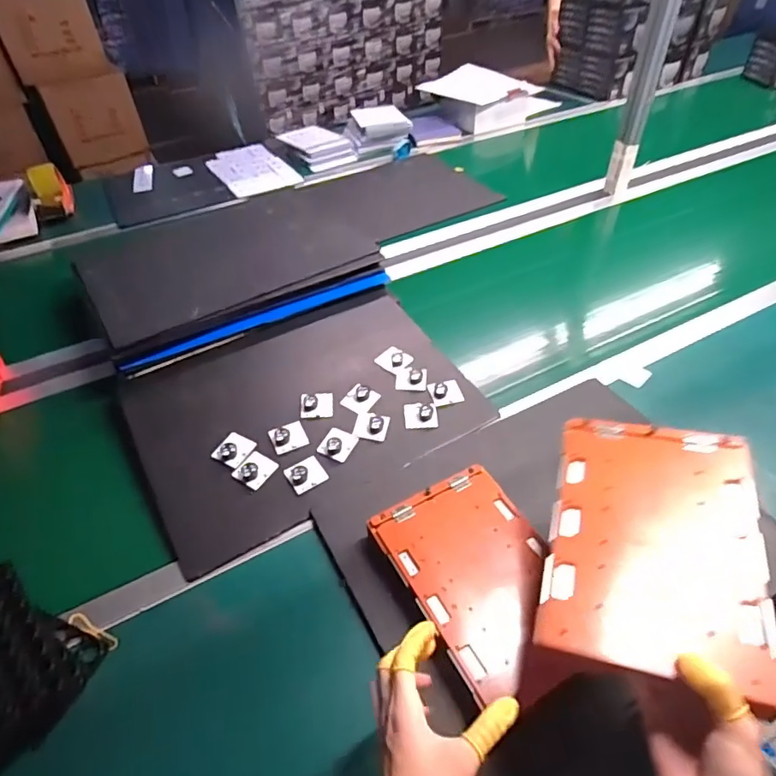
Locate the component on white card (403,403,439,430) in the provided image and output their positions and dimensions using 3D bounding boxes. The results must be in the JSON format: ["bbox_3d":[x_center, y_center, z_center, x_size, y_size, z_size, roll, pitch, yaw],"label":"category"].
[{"bbox_3d":[0.051,0.040,0.802,0.050,0.012,0.044,-2,45,0],"label":"component on white card"}]

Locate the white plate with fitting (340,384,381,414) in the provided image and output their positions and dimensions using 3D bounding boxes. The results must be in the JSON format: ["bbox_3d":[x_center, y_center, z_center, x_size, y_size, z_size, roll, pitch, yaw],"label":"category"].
[{"bbox_3d":[-0.042,0.016,0.822,0.048,0.010,0.045,25,51,24],"label":"white plate with fitting"}]

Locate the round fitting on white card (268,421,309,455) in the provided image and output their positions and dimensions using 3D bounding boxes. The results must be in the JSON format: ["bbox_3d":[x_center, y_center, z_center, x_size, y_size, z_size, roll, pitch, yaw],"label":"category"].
[{"bbox_3d":[-0.147,0.073,0.776,0.051,0.012,0.046,-20,48,-17],"label":"round fitting on white card"}]

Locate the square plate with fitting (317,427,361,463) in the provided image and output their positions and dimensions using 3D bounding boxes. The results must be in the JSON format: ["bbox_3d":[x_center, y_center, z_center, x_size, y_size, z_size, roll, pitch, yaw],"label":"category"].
[{"bbox_3d":[-0.073,0.079,0.764,0.044,0.012,0.050,19,49,20],"label":"square plate with fitting"}]

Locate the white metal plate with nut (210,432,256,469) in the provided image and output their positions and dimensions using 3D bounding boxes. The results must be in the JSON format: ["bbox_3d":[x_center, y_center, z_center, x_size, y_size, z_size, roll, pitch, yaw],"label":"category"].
[{"bbox_3d":[-0.223,0.088,0.754,0.047,0.010,0.049,21,50,21],"label":"white metal plate with nut"}]

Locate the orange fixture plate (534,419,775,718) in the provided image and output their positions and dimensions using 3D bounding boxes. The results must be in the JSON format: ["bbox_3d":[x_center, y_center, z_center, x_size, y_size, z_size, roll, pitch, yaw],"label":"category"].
[{"bbox_3d":[0.237,0.127,0.467,0.170,0.010,0.241,6,46,21],"label":"orange fixture plate"}]

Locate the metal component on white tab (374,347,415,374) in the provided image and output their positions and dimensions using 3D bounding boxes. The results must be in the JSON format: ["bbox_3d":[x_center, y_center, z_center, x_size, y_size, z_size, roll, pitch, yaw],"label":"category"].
[{"bbox_3d":[0.011,-0.048,0.876,0.052,0.011,0.046,33,55,29],"label":"metal component on white tab"}]

